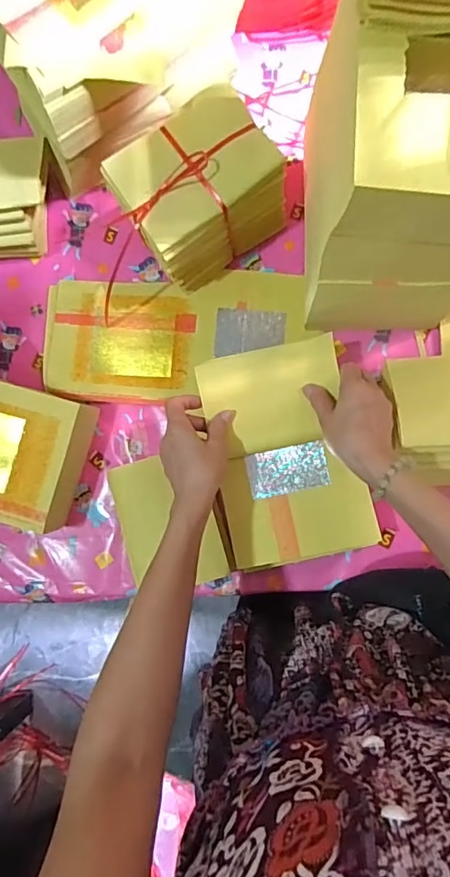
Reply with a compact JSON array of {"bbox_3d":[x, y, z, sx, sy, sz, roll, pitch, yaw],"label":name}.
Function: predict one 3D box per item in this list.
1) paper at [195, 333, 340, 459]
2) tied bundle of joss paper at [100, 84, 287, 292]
[{"bbox_3d":[0.052,-0.045,0.564,0.148,0.036,0.109,-12,83,3],"label":"paper"},{"bbox_3d":[-0.029,-0.280,0.599,0.166,0.147,0.124,-36,82,-1],"label":"tied bundle of joss paper"}]

